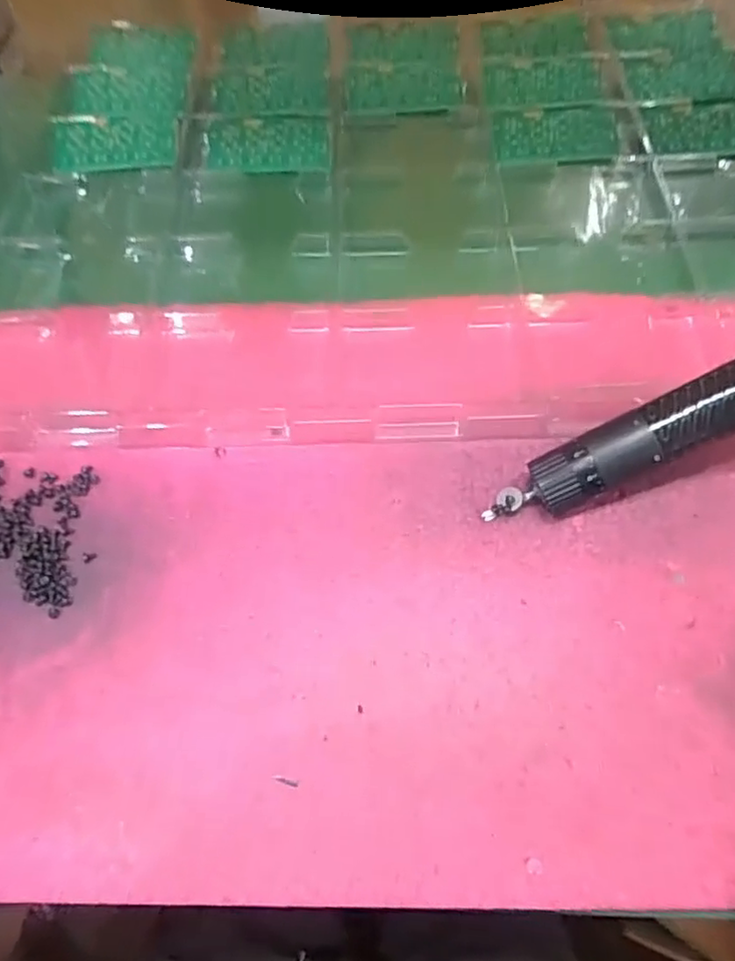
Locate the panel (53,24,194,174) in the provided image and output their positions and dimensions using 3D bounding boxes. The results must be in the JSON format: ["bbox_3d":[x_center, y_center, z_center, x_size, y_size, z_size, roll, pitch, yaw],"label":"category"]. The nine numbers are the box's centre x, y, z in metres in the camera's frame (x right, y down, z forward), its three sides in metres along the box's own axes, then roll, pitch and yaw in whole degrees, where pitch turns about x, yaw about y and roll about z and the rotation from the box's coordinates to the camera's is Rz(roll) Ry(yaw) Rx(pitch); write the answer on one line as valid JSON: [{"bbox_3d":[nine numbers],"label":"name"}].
[{"bbox_3d":[-0.196,-0.324,0.526,0.094,0.010,0.190,-1,63,1],"label":"panel"}]

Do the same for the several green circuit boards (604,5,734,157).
[{"bbox_3d":[0.261,-0.336,0.523,0.094,0.010,0.188,-1,63,1],"label":"several green circuit boards"}]

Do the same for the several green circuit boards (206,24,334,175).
[{"bbox_3d":[-0.078,-0.320,0.521,0.092,0.005,0.192,-2,63,0],"label":"several green circuit boards"}]

